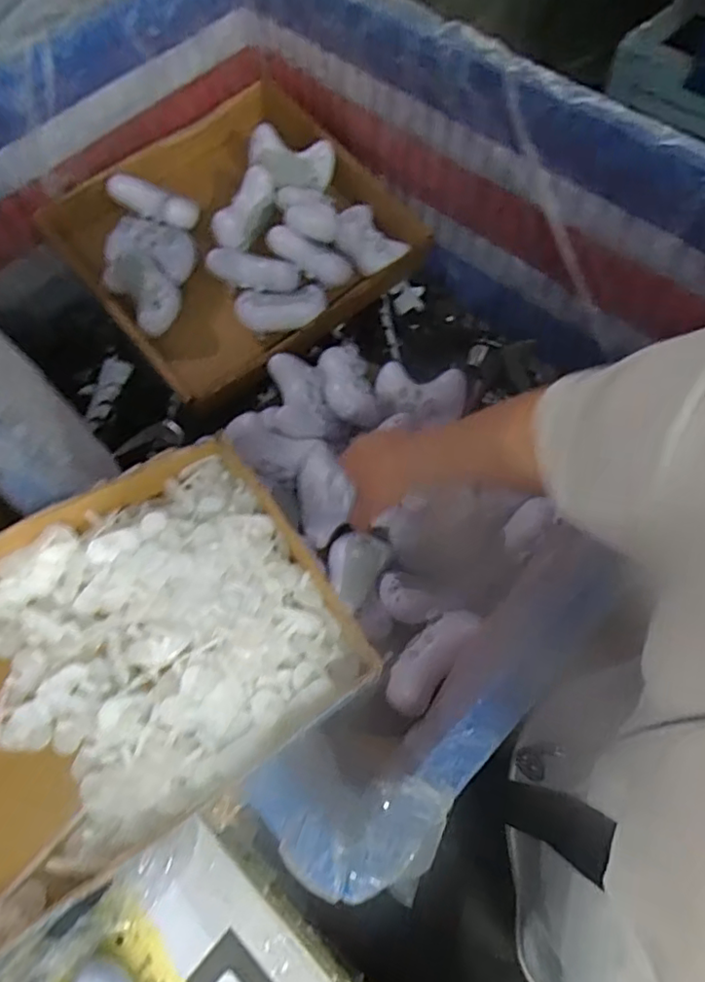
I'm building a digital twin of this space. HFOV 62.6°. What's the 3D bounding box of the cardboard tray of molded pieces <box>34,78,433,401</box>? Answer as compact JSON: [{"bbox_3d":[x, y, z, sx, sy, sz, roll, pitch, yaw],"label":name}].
[{"bbox_3d":[-0.159,-0.339,0.766,0.375,0.101,0.377,-38,68,-15],"label":"cardboard tray of molded pieces"}]

